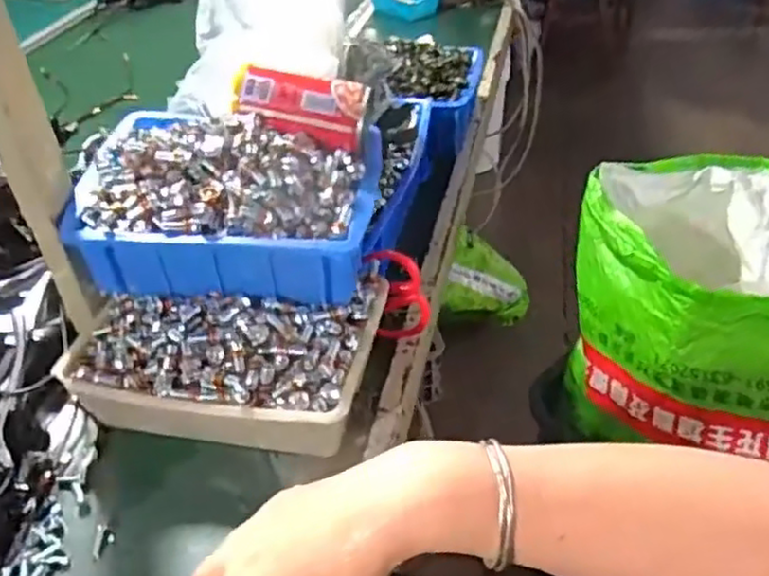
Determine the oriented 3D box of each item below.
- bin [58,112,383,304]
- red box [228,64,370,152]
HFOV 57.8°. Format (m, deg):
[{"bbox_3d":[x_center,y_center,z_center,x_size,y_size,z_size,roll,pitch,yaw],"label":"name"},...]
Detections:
[{"bbox_3d":[-0.129,-0.080,0.602,0.239,0.110,0.164,4,39,9],"label":"bin"},{"bbox_3d":[-0.074,-0.157,0.591,0.117,0.046,0.052,16,42,2],"label":"red box"}]

